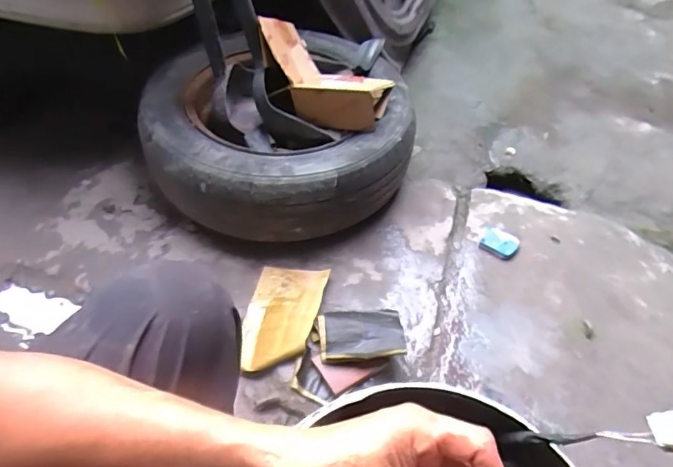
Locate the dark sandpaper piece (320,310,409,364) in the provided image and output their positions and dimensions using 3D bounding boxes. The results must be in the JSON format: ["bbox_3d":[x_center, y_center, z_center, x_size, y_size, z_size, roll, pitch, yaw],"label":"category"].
[{"bbox_3d":[0.044,0.174,0.817,0.144,0.023,0.088,-5,53,-5],"label":"dark sandpaper piece"}]

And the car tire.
[{"bbox_3d":[-0.124,-0.246,1.058,0.546,0.160,0.528,-3,53,-4],"label":"car tire"}]

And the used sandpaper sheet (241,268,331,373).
[{"bbox_3d":[-0.098,0.147,0.862,0.134,0.021,0.217,-3,40,15],"label":"used sandpaper sheet"}]

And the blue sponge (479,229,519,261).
[{"bbox_3d":[0.348,0.020,1.011,0.077,0.018,0.063,33,59,21],"label":"blue sponge"}]

